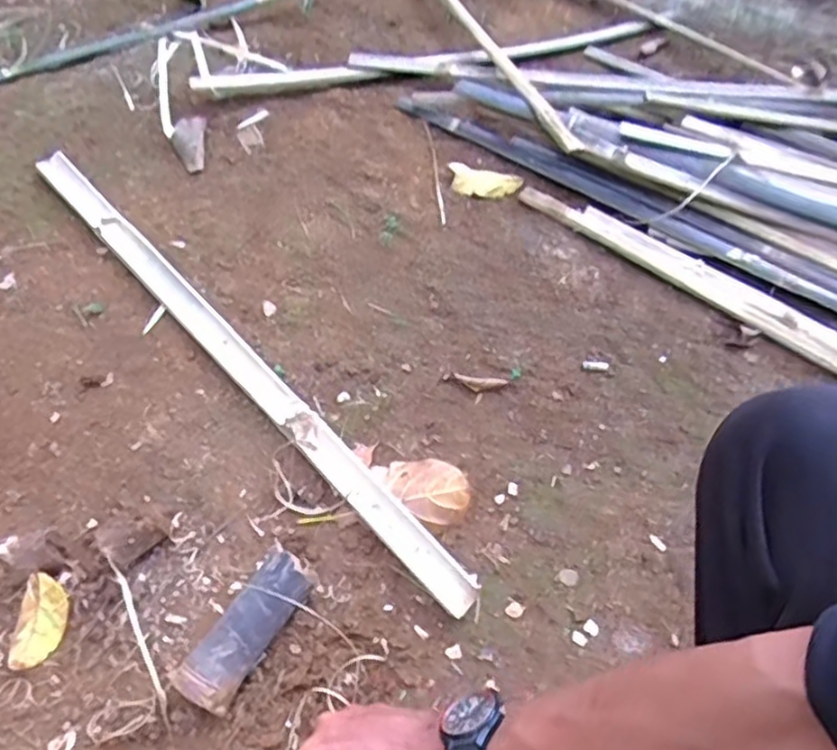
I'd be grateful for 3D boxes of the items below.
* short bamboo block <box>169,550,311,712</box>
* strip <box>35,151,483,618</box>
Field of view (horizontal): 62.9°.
[{"bbox_3d":[-0.150,0.227,0.604,0.052,0.048,0.137,32,59,16],"label":"short bamboo block"},{"bbox_3d":[-0.230,-0.041,0.787,0.039,0.016,0.802,-43,66,-13],"label":"strip"}]

